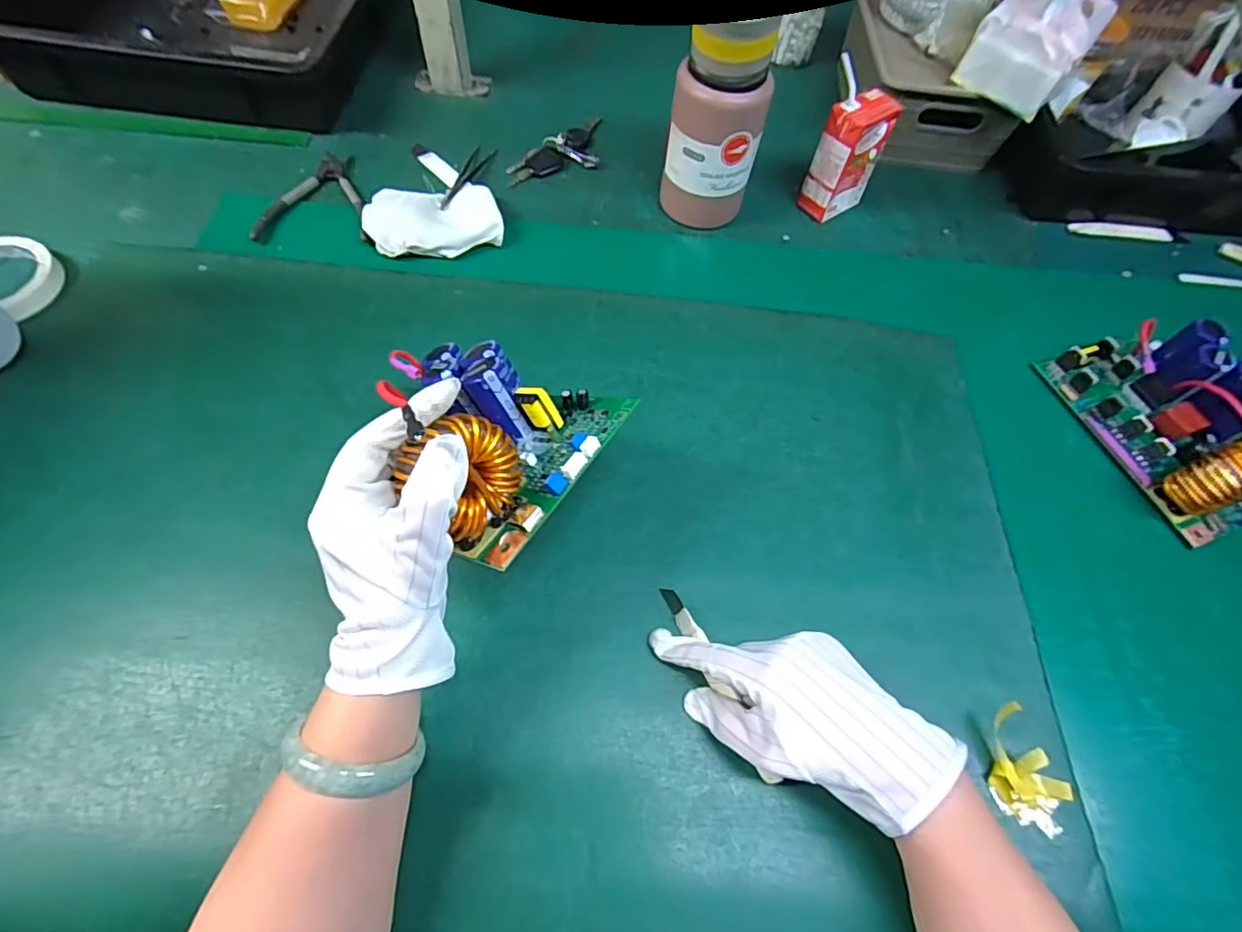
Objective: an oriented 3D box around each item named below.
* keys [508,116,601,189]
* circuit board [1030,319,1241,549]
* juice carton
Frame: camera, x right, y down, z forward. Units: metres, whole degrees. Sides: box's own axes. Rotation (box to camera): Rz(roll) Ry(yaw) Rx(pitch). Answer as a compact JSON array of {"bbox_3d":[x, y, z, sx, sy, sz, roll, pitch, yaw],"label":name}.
[{"bbox_3d":[-0.061,-0.353,0.634,0.148,0.017,0.057,-39,71,-22],"label":"keys"},{"bbox_3d":[0.476,-0.041,0.476,0.112,0.059,0.187,-15,64,-12],"label":"circuit board"},{"bbox_3d":[0.235,-0.327,0.569,0.070,0.142,0.041,-27,67,-17],"label":"juice carton"}]

